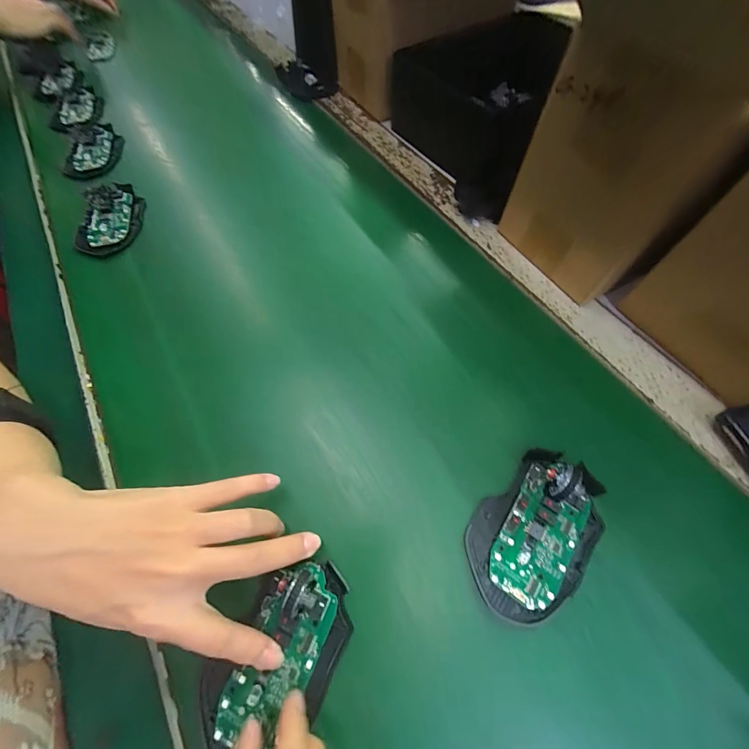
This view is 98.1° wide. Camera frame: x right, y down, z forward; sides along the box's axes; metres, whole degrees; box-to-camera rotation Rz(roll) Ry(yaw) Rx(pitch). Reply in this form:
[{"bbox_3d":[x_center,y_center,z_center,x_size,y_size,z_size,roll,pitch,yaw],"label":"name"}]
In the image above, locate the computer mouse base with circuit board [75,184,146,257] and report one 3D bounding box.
[{"bbox_3d":[-0.333,-0.198,0.412,0.069,0.017,0.119,-16,64,-5],"label":"computer mouse base with circuit board"}]

